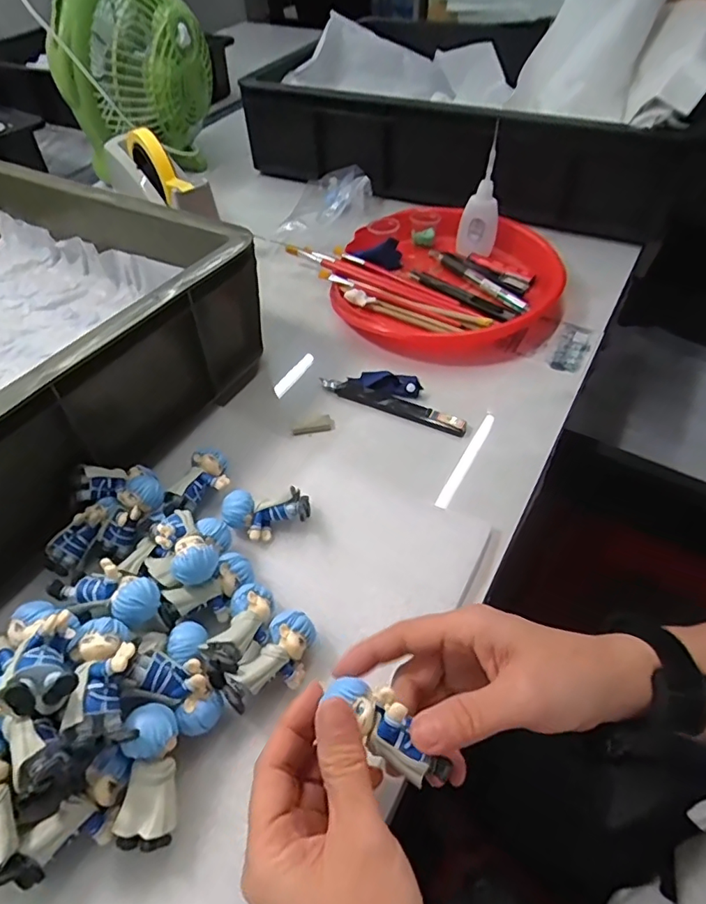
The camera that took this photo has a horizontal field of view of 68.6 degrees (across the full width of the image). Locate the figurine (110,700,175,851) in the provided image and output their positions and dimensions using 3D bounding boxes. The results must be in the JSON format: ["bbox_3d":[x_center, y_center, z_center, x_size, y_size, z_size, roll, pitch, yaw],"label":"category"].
[{"bbox_3d":[-0.102,0.161,0.258,0.024,0.027,0.062,-3,70,-5],"label":"figurine"}]

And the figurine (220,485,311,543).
[{"bbox_3d":[-0.063,0.044,0.375,0.062,0.026,0.031,-8,50,-4],"label":"figurine"}]

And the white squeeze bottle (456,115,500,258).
[{"bbox_3d":[0.145,-0.286,0.588,0.047,0.105,0.052,8,50,10],"label":"white squeeze bottle"}]

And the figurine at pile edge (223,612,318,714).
[{"bbox_3d":[-0.048,0.124,0.306,0.062,0.035,0.034,-37,58,-25],"label":"figurine at pile edge"}]

